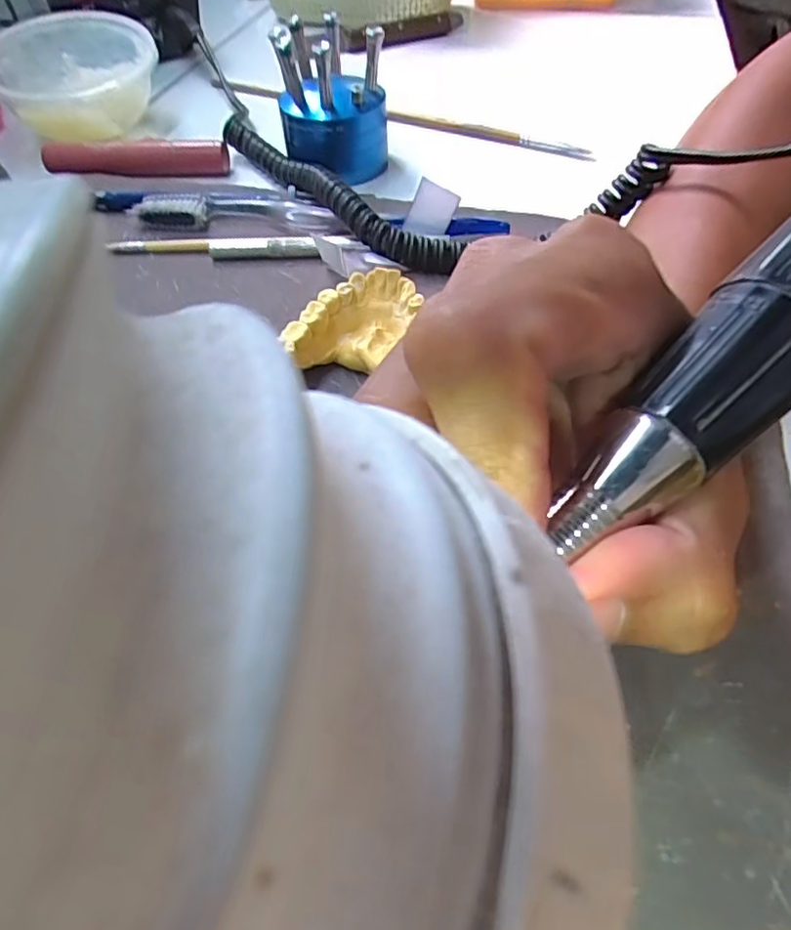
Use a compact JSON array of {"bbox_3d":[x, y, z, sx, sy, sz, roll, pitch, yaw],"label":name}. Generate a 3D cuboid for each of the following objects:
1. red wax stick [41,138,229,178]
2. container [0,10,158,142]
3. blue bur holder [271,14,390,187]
[{"bbox_3d":[-0.151,-0.178,0.356,0.105,0.015,0.017,-2,51,0],"label":"red wax stick"},{"bbox_3d":[-0.199,-0.240,0.387,0.097,0.047,0.102,-14,52,-9],"label":"container"},{"bbox_3d":[-0.034,-0.197,0.333,0.056,0.061,0.061,-6,49,-3],"label":"blue bur holder"}]

